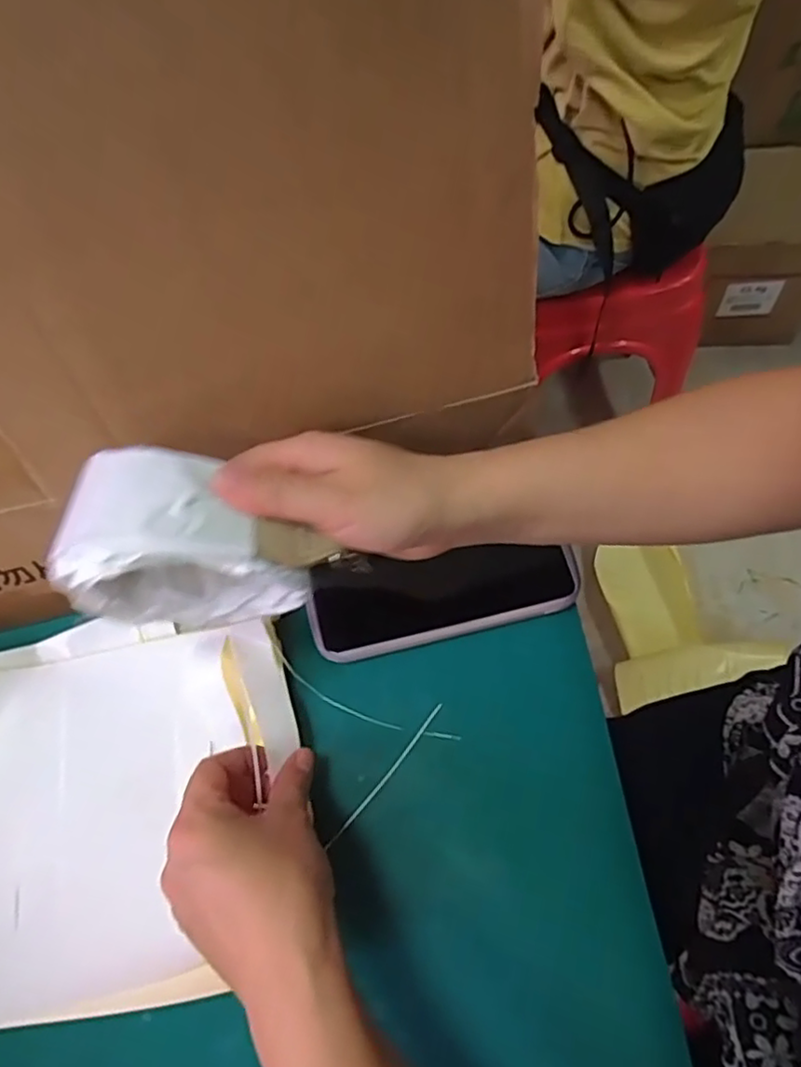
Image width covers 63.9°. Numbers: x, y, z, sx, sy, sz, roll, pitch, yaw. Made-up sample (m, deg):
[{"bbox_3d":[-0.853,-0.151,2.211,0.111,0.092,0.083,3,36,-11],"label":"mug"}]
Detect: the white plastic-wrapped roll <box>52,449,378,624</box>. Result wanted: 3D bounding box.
[{"bbox_3d":[-0.084,0.006,0.297,0.124,0.080,0.057,1,69,2],"label":"white plastic-wrapped roll"}]

